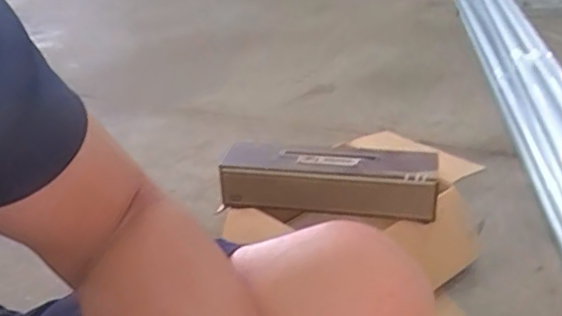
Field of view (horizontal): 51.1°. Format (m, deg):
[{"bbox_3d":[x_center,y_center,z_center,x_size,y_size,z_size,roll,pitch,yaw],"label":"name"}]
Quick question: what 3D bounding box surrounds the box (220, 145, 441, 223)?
[{"bbox_3d":[0.075,0.038,1.013,0.373,0.072,0.113,5,27,16],"label":"box"}]

